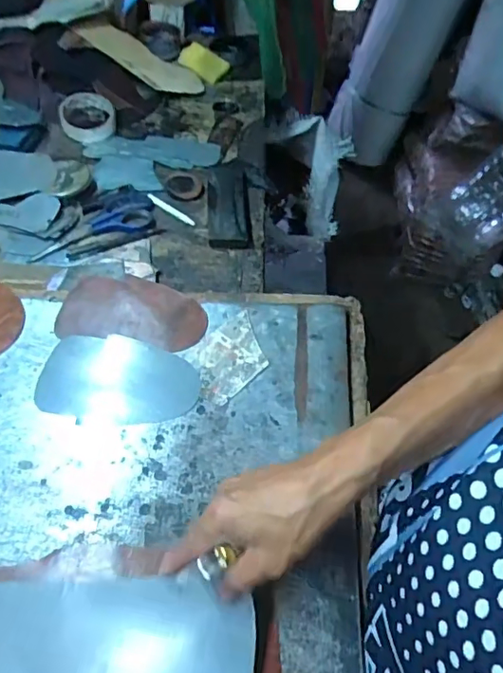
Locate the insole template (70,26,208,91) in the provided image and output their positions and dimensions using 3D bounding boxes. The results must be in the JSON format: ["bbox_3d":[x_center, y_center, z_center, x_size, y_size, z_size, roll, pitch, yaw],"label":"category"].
[{"bbox_3d":[-0.197,-0.503,0.955,0.233,0.013,0.091,32,54,-1],"label":"insole template"}]

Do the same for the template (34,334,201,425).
[{"bbox_3d":[-0.136,0.043,0.545,0.162,0.006,0.096,9,60,7],"label":"template"}]

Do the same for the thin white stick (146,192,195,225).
[{"bbox_3d":[-0.112,-0.176,0.732,0.088,0.006,0.011,34,60,22],"label":"thin white stick"}]

